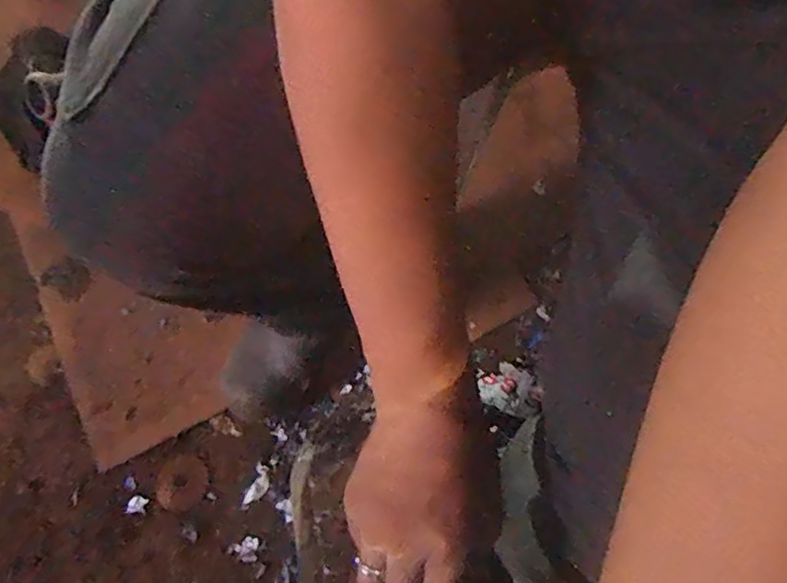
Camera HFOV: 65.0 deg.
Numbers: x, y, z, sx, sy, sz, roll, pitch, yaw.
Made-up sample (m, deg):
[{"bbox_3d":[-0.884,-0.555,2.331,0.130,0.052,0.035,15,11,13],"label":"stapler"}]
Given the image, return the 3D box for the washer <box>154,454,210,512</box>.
[{"bbox_3d":[-0.265,0.238,0.773,0.064,0.004,0.067,-1,66,2],"label":"washer"}]

